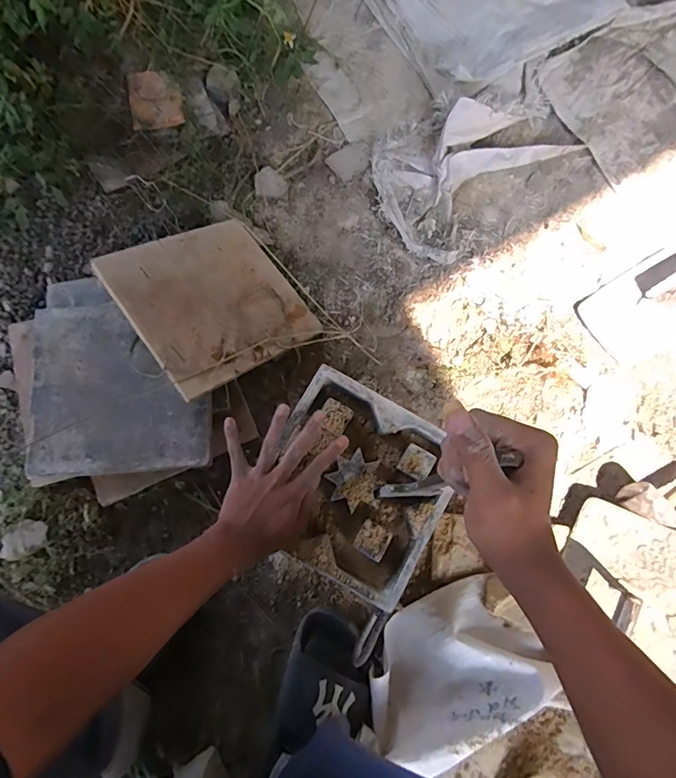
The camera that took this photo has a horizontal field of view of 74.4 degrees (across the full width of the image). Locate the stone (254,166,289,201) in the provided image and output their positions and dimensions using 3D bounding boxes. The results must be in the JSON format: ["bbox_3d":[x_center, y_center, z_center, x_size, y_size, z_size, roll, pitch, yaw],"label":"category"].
[{"bbox_3d":[-0.114,-0.359,0.777,0.055,0.020,0.058,0,80,1],"label":"stone"}]

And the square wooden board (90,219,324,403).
[{"bbox_3d":[-0.181,-0.138,0.670,0.254,0.016,0.242,-34,84,-37],"label":"square wooden board"}]

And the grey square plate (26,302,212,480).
[{"bbox_3d":[-0.313,-0.004,0.642,0.241,0.017,0.246,-5,80,-5],"label":"grey square plate"}]

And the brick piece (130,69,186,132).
[{"bbox_3d":[-0.311,-0.491,0.759,0.080,0.025,0.100,-12,78,-5],"label":"brick piece"}]

